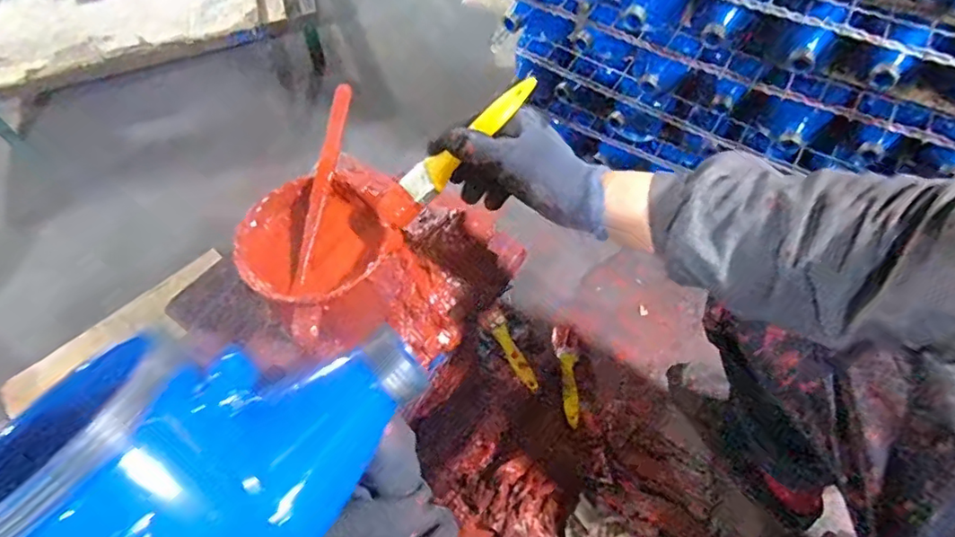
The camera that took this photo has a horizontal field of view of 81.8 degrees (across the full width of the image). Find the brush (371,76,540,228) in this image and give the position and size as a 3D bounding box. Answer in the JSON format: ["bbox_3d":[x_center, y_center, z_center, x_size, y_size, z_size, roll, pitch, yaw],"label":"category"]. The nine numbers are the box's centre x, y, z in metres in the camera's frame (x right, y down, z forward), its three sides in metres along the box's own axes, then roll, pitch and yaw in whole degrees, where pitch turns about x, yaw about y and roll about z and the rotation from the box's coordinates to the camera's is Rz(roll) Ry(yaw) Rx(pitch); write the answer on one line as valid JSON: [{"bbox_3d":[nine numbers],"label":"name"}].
[{"bbox_3d":[-0.023,-0.096,0.464,0.176,0.022,0.041,-39,55,26],"label":"brush"}]

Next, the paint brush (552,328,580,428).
[{"bbox_3d":[0.135,0.157,0.817,0.038,0.009,0.152,-2,58,2],"label":"paint brush"}]

